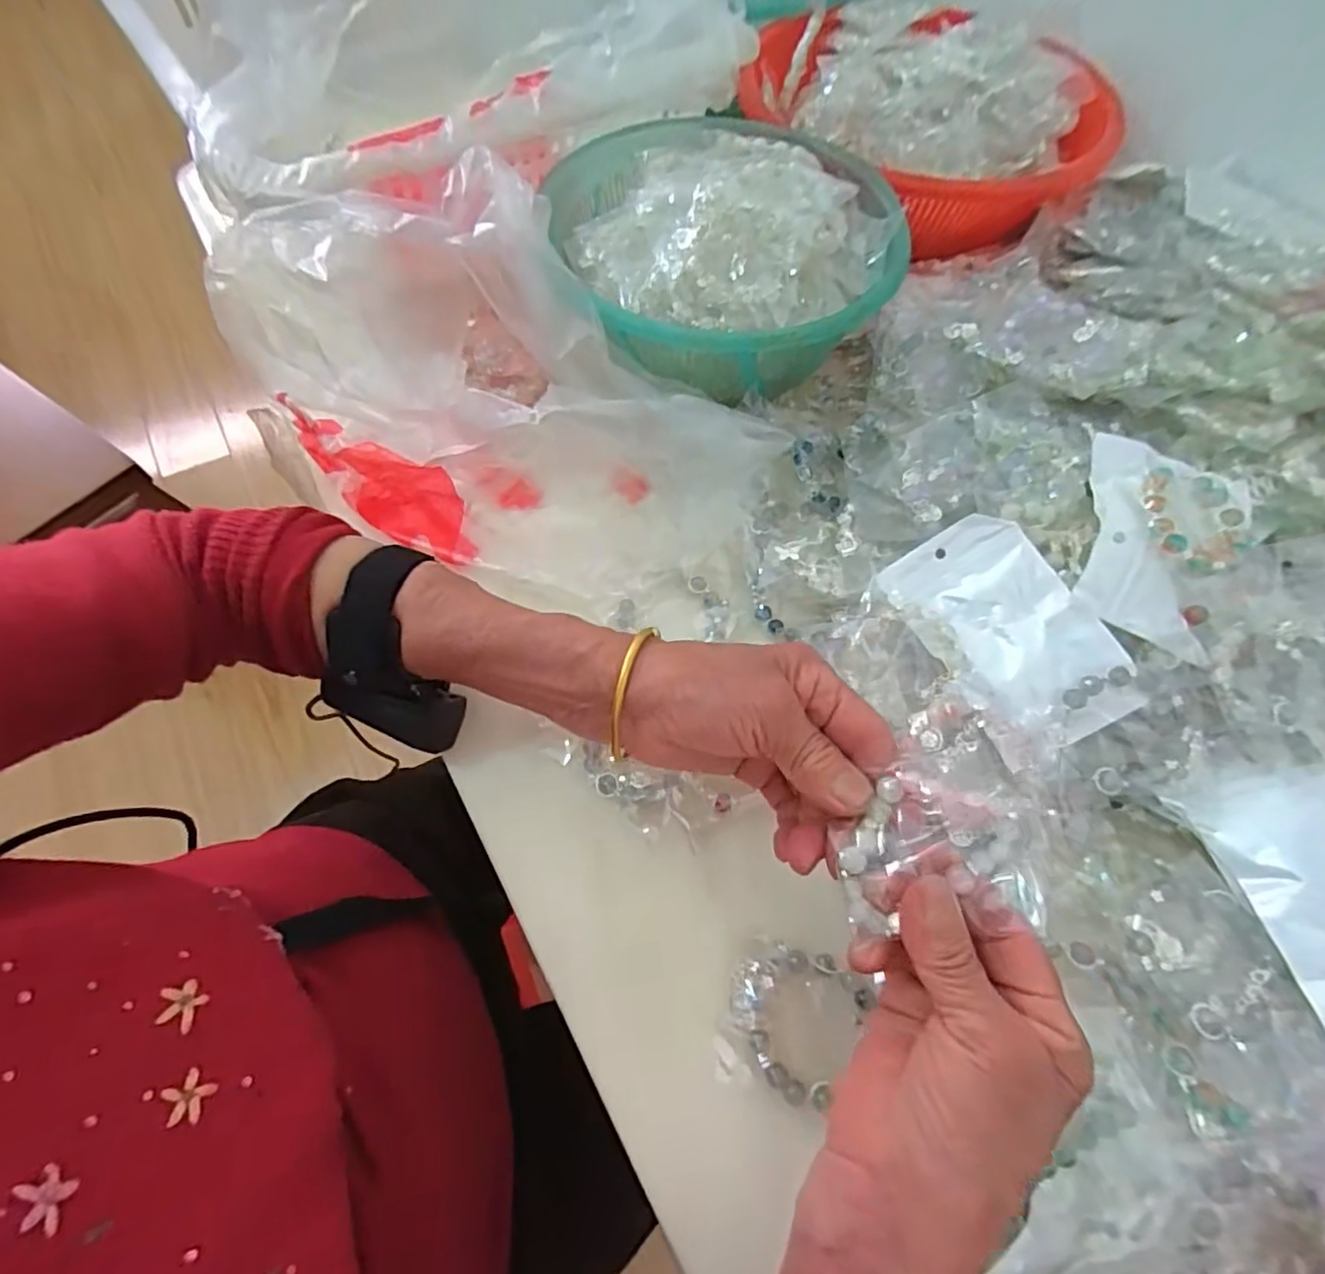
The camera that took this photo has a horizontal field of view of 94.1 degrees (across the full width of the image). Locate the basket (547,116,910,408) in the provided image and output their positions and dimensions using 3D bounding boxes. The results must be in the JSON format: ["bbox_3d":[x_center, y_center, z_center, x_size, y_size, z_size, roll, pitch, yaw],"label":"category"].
[{"bbox_3d":[0.041,-0.256,0.397,0.215,0.072,0.221,-6,63,-7],"label":"basket"}]

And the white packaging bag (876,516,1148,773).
[{"bbox_3d":[0.178,-0.003,0.320,0.076,0.012,0.121,-30,67,3],"label":"white packaging bag"}]

